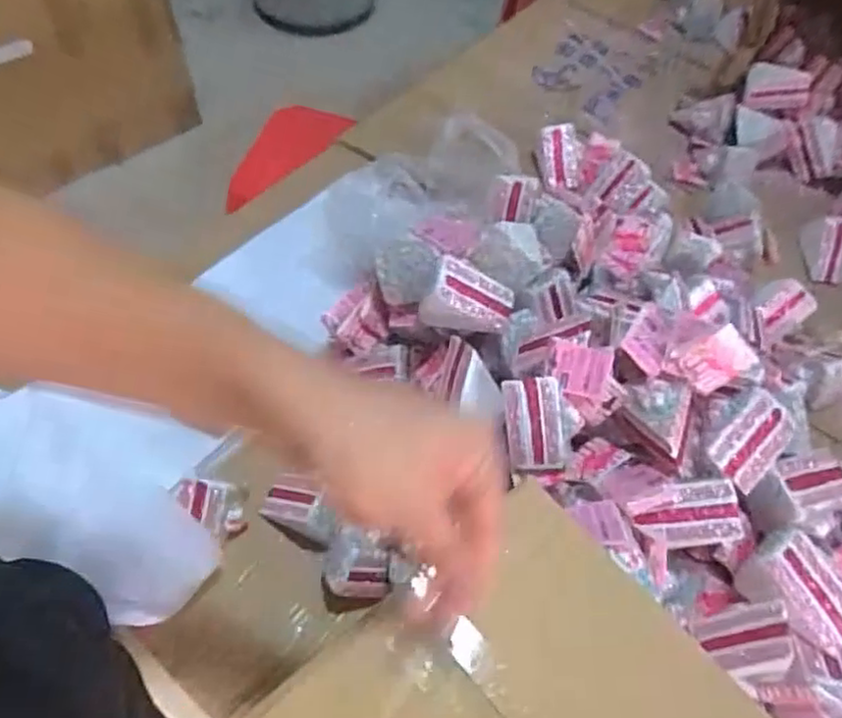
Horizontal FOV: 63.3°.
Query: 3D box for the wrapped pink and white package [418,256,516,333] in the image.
[{"bbox_3d":[0.044,-0.063,0.686,0.090,0.054,0.064,16,73,-26],"label":"wrapped pink and white package"}]

